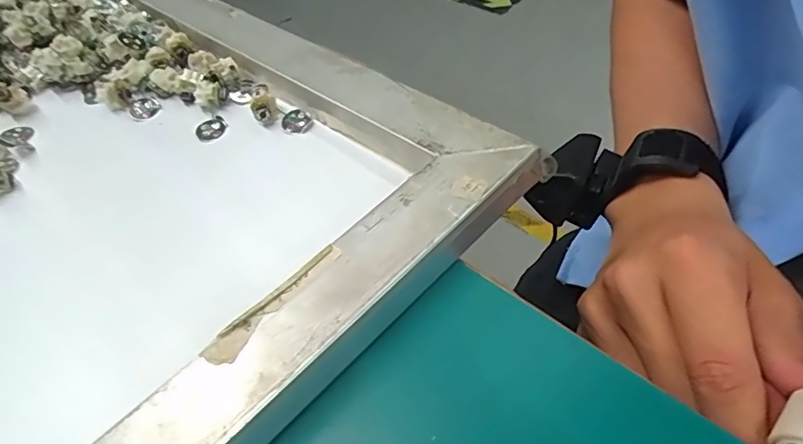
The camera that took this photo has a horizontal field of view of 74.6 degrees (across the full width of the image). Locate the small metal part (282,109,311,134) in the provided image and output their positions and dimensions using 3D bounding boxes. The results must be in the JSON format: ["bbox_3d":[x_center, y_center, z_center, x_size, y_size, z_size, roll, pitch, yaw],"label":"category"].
[{"bbox_3d":[-0.052,-0.050,0.259,0.013,0.004,0.012,-20,50,-6],"label":"small metal part"}]

